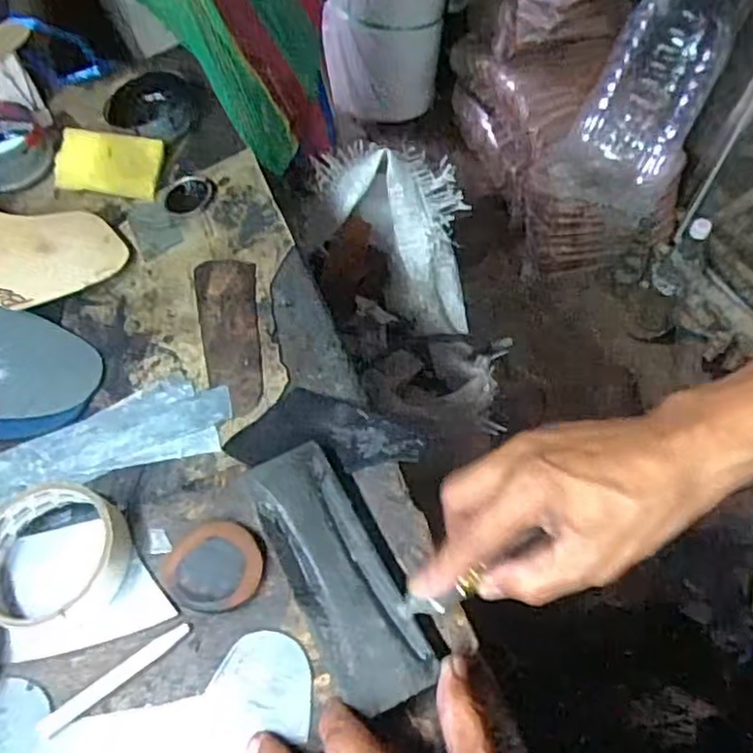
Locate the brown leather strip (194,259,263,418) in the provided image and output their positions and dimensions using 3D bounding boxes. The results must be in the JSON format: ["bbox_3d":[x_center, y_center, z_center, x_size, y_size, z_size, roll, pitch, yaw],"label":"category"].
[{"bbox_3d":[-0.107,-0.033,0.498,0.044,0.005,0.137,-14,60,4],"label":"brown leather strip"}]

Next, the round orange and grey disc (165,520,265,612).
[{"bbox_3d":[-0.093,0.106,0.387,0.054,0.014,0.048,5,59,2],"label":"round orange and grey disc"}]

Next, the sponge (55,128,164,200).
[{"bbox_3d":[-0.226,-0.183,0.583,0.083,0.028,0.051,5,59,2],"label":"sponge"}]

